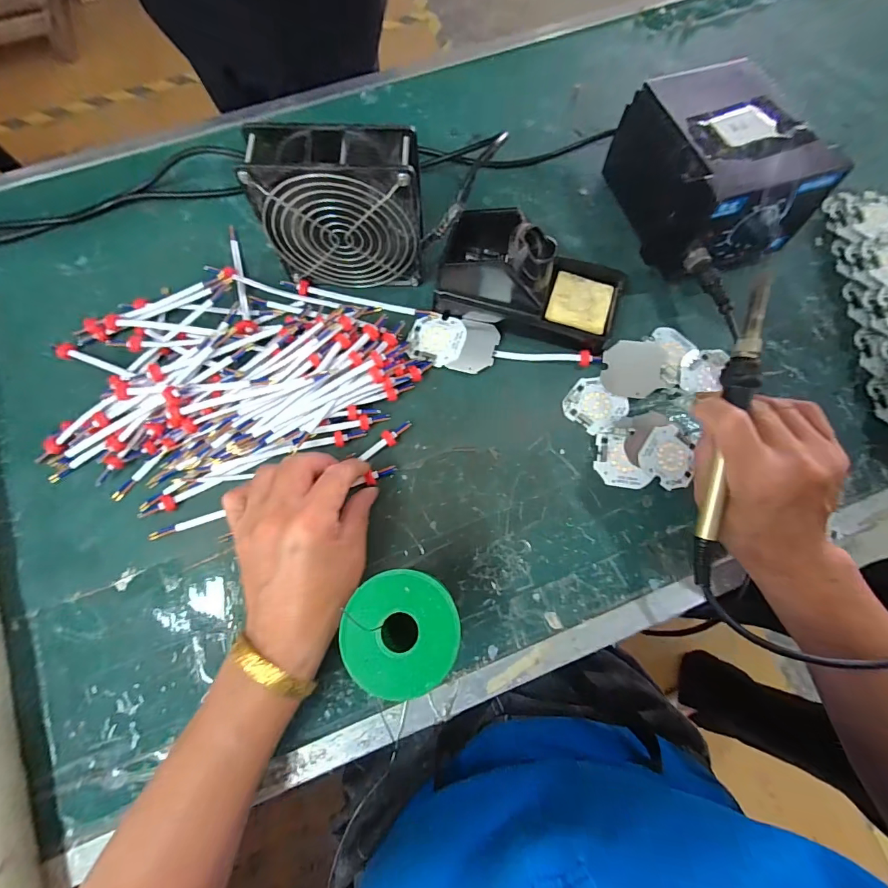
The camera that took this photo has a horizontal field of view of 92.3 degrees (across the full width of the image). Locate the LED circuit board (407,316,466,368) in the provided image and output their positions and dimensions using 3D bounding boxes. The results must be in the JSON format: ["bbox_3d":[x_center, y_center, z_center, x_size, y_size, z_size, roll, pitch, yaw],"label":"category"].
[{"bbox_3d":[-0.006,-0.090,0.369,0.047,0.005,0.044,18,74,6],"label":"LED circuit board"}]

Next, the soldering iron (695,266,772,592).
[{"bbox_3d":[0.179,-0.006,0.268,0.016,0.013,0.192,8,95,3],"label":"soldering iron"}]

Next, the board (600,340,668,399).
[{"bbox_3d":[0.160,-0.062,0.358,0.051,0.007,0.048,3,82,12],"label":"board"}]

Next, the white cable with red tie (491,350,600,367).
[{"bbox_3d":[0.088,-0.075,0.364,0.091,0.005,0.012,3,73,2],"label":"white cable with red tie"}]

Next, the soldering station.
[{"bbox_3d":[0.226,-0.231,0.366,0.109,0.091,0.148,-20,74,-5],"label":"soldering station"}]

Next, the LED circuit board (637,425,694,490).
[{"bbox_3d":[0.180,0.011,0.338,0.046,0.004,0.042,43,83,0],"label":"LED circuit board"}]

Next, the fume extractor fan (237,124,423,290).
[{"bbox_3d":[-0.076,-0.177,0.335,0.118,0.117,0.045,2,73,1],"label":"fume extractor fan"}]

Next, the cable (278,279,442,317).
[{"bbox_3d":[-0.074,-0.128,0.377,0.142,0.008,0.012,13,74,4],"label":"cable"}]

